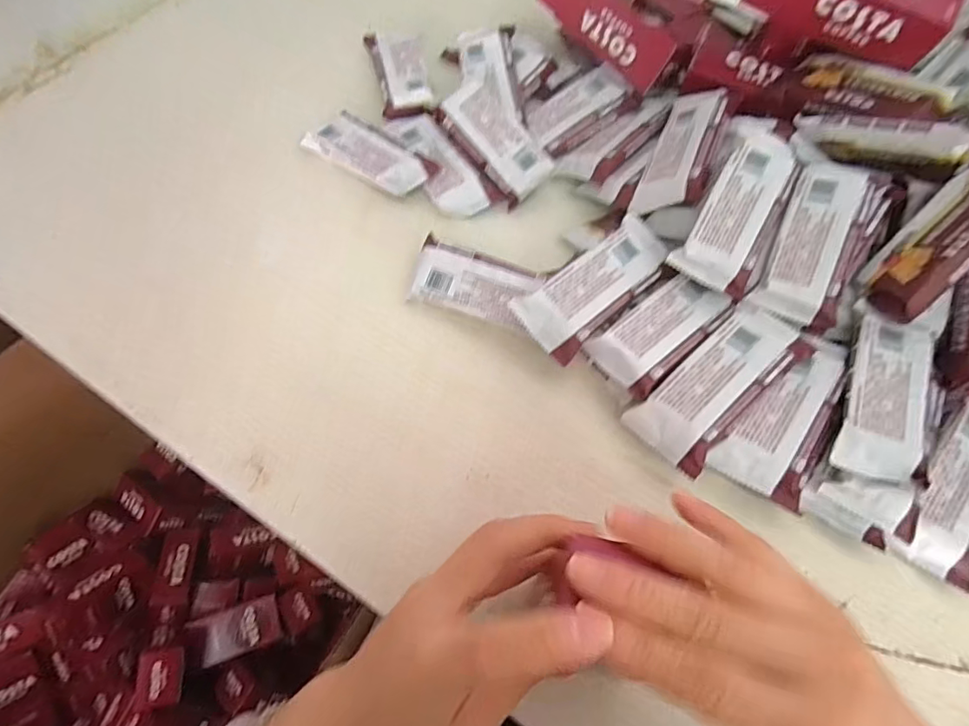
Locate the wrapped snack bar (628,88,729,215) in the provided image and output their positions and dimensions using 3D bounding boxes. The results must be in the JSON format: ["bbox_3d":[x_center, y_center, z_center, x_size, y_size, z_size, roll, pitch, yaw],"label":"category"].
[{"bbox_3d":[0.150,-0.157,0.389,0.046,0.018,0.119,7,65,41],"label":"wrapped snack bar"}]

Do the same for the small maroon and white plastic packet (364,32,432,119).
[{"bbox_3d":[-0.075,-0.261,0.458,0.046,0.012,0.111,-10,67,-5],"label":"small maroon and white plastic packet"}]

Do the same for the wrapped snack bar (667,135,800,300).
[{"bbox_3d":[0.171,-0.102,0.345,0.048,0.012,0.111,28,82,11],"label":"wrapped snack bar"}]

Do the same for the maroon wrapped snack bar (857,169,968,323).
[{"bbox_3d":[0.284,-0.080,0.320,0.010,0.112,0.050,25,23,-28],"label":"maroon wrapped snack bar"}]

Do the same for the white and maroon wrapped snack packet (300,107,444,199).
[{"bbox_3d":[-0.092,-0.166,0.412,0.106,0.020,0.047,35,71,13],"label":"white and maroon wrapped snack packet"}]

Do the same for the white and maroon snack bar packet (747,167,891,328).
[{"bbox_3d":[0.222,-0.080,0.342,0.053,0.014,0.112,25,85,9],"label":"white and maroon snack bar packet"}]

